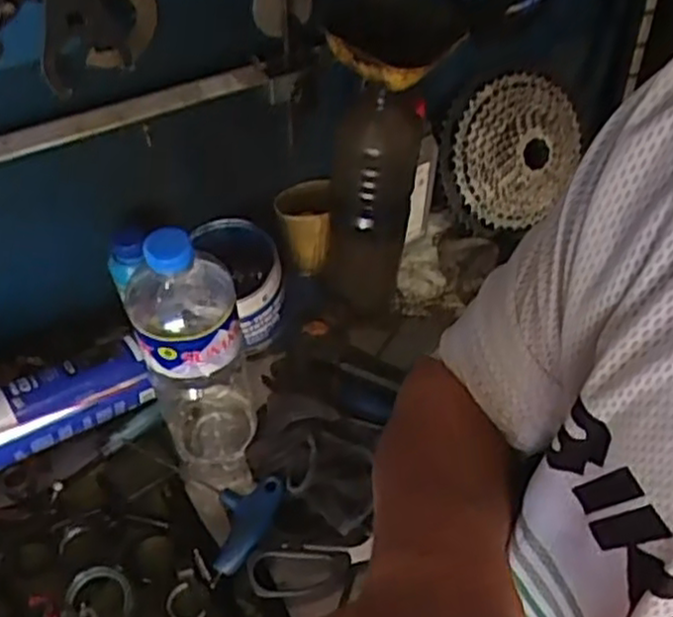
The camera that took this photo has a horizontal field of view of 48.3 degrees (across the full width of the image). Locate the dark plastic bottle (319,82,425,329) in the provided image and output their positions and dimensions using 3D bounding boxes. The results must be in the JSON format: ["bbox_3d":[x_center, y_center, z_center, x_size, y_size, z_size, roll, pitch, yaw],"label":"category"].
[{"bbox_3d":[0.029,-0.087,0.704,0.083,0.241,0.082,6,51,6],"label":"dark plastic bottle"}]

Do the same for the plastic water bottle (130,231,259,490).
[{"bbox_3d":[-0.113,0.039,0.601,0.079,0.272,0.098,-10,51,-7],"label":"plastic water bottle"}]

